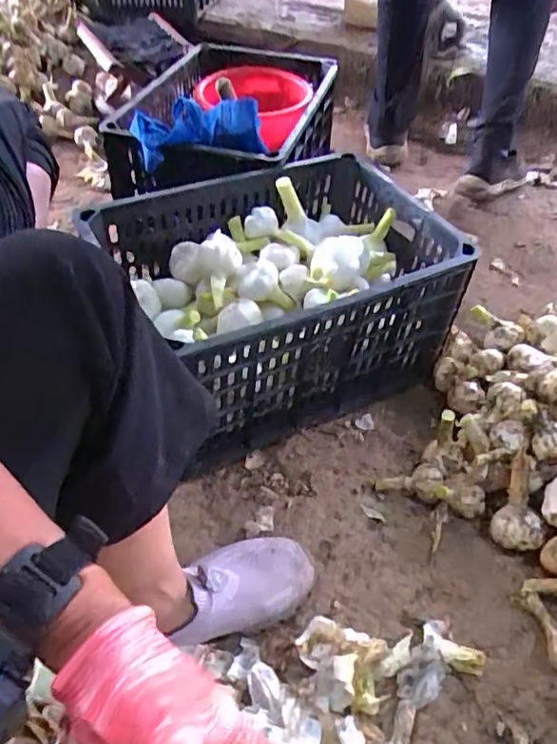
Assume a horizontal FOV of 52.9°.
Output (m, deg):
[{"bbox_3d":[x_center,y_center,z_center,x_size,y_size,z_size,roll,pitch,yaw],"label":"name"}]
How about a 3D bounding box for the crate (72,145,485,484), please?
[{"bbox_3d":[-0.002,-0.097,0.783,0.401,0.244,0.330,-27,52,-21],"label":"crate"}]

